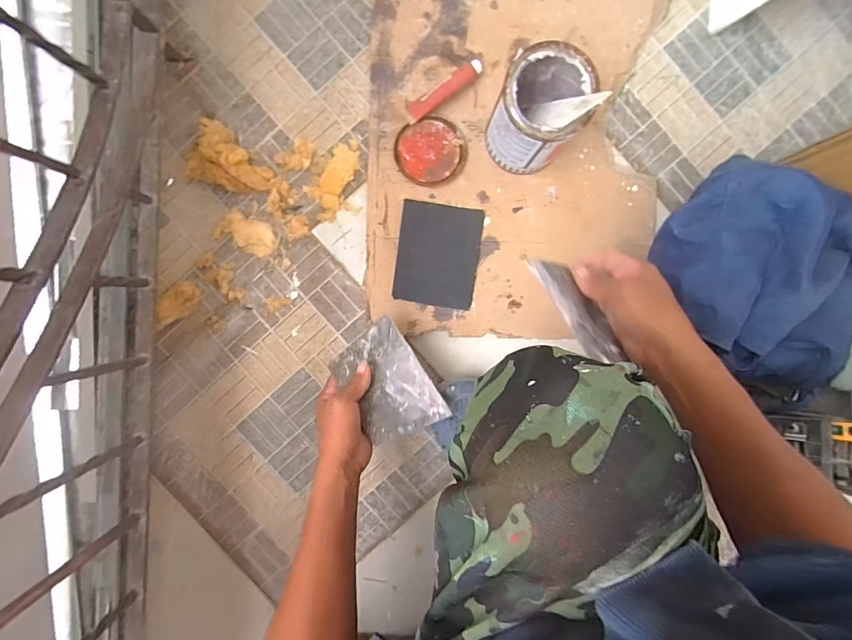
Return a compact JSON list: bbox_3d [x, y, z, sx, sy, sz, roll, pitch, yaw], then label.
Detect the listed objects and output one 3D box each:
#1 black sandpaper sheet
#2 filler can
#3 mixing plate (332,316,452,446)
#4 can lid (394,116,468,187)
[{"bbox_3d":[0.017,-0.087,0.574,0.109,0.005,0.133,7,96,-8],"label":"black sandpaper sheet"},{"bbox_3d":[0.137,-0.252,0.516,0.101,0.144,0.110,0,91,0],"label":"filler can"},{"bbox_3d":[-0.047,0.076,0.521,0.091,0.004,0.141,-30,76,-11],"label":"mixing plate"},{"bbox_3d":[0.007,-0.230,0.578,0.094,0.014,0.087,0,91,0],"label":"can lid"}]

